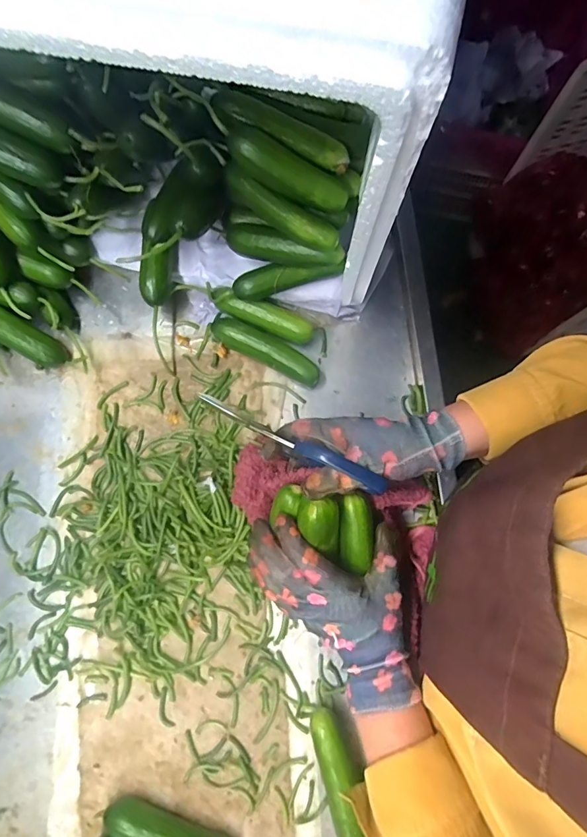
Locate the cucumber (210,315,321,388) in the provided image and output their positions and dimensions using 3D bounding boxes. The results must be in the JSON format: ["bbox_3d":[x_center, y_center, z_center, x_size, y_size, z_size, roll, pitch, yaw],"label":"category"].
[{"bbox_3d":[-0.028,-0.072,0.448,0.122,0.036,0.031,26,81,5],"label":"cucumber"}]

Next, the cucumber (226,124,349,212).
[{"bbox_3d":[-0.002,-0.204,0.353,0.108,0.026,0.025,18,76,-22],"label":"cucumber"}]

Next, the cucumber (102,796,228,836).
[{"bbox_3d":[-0.111,0.373,0.382,0.122,0.030,0.023,18,78,6],"label":"cucumber"}]

